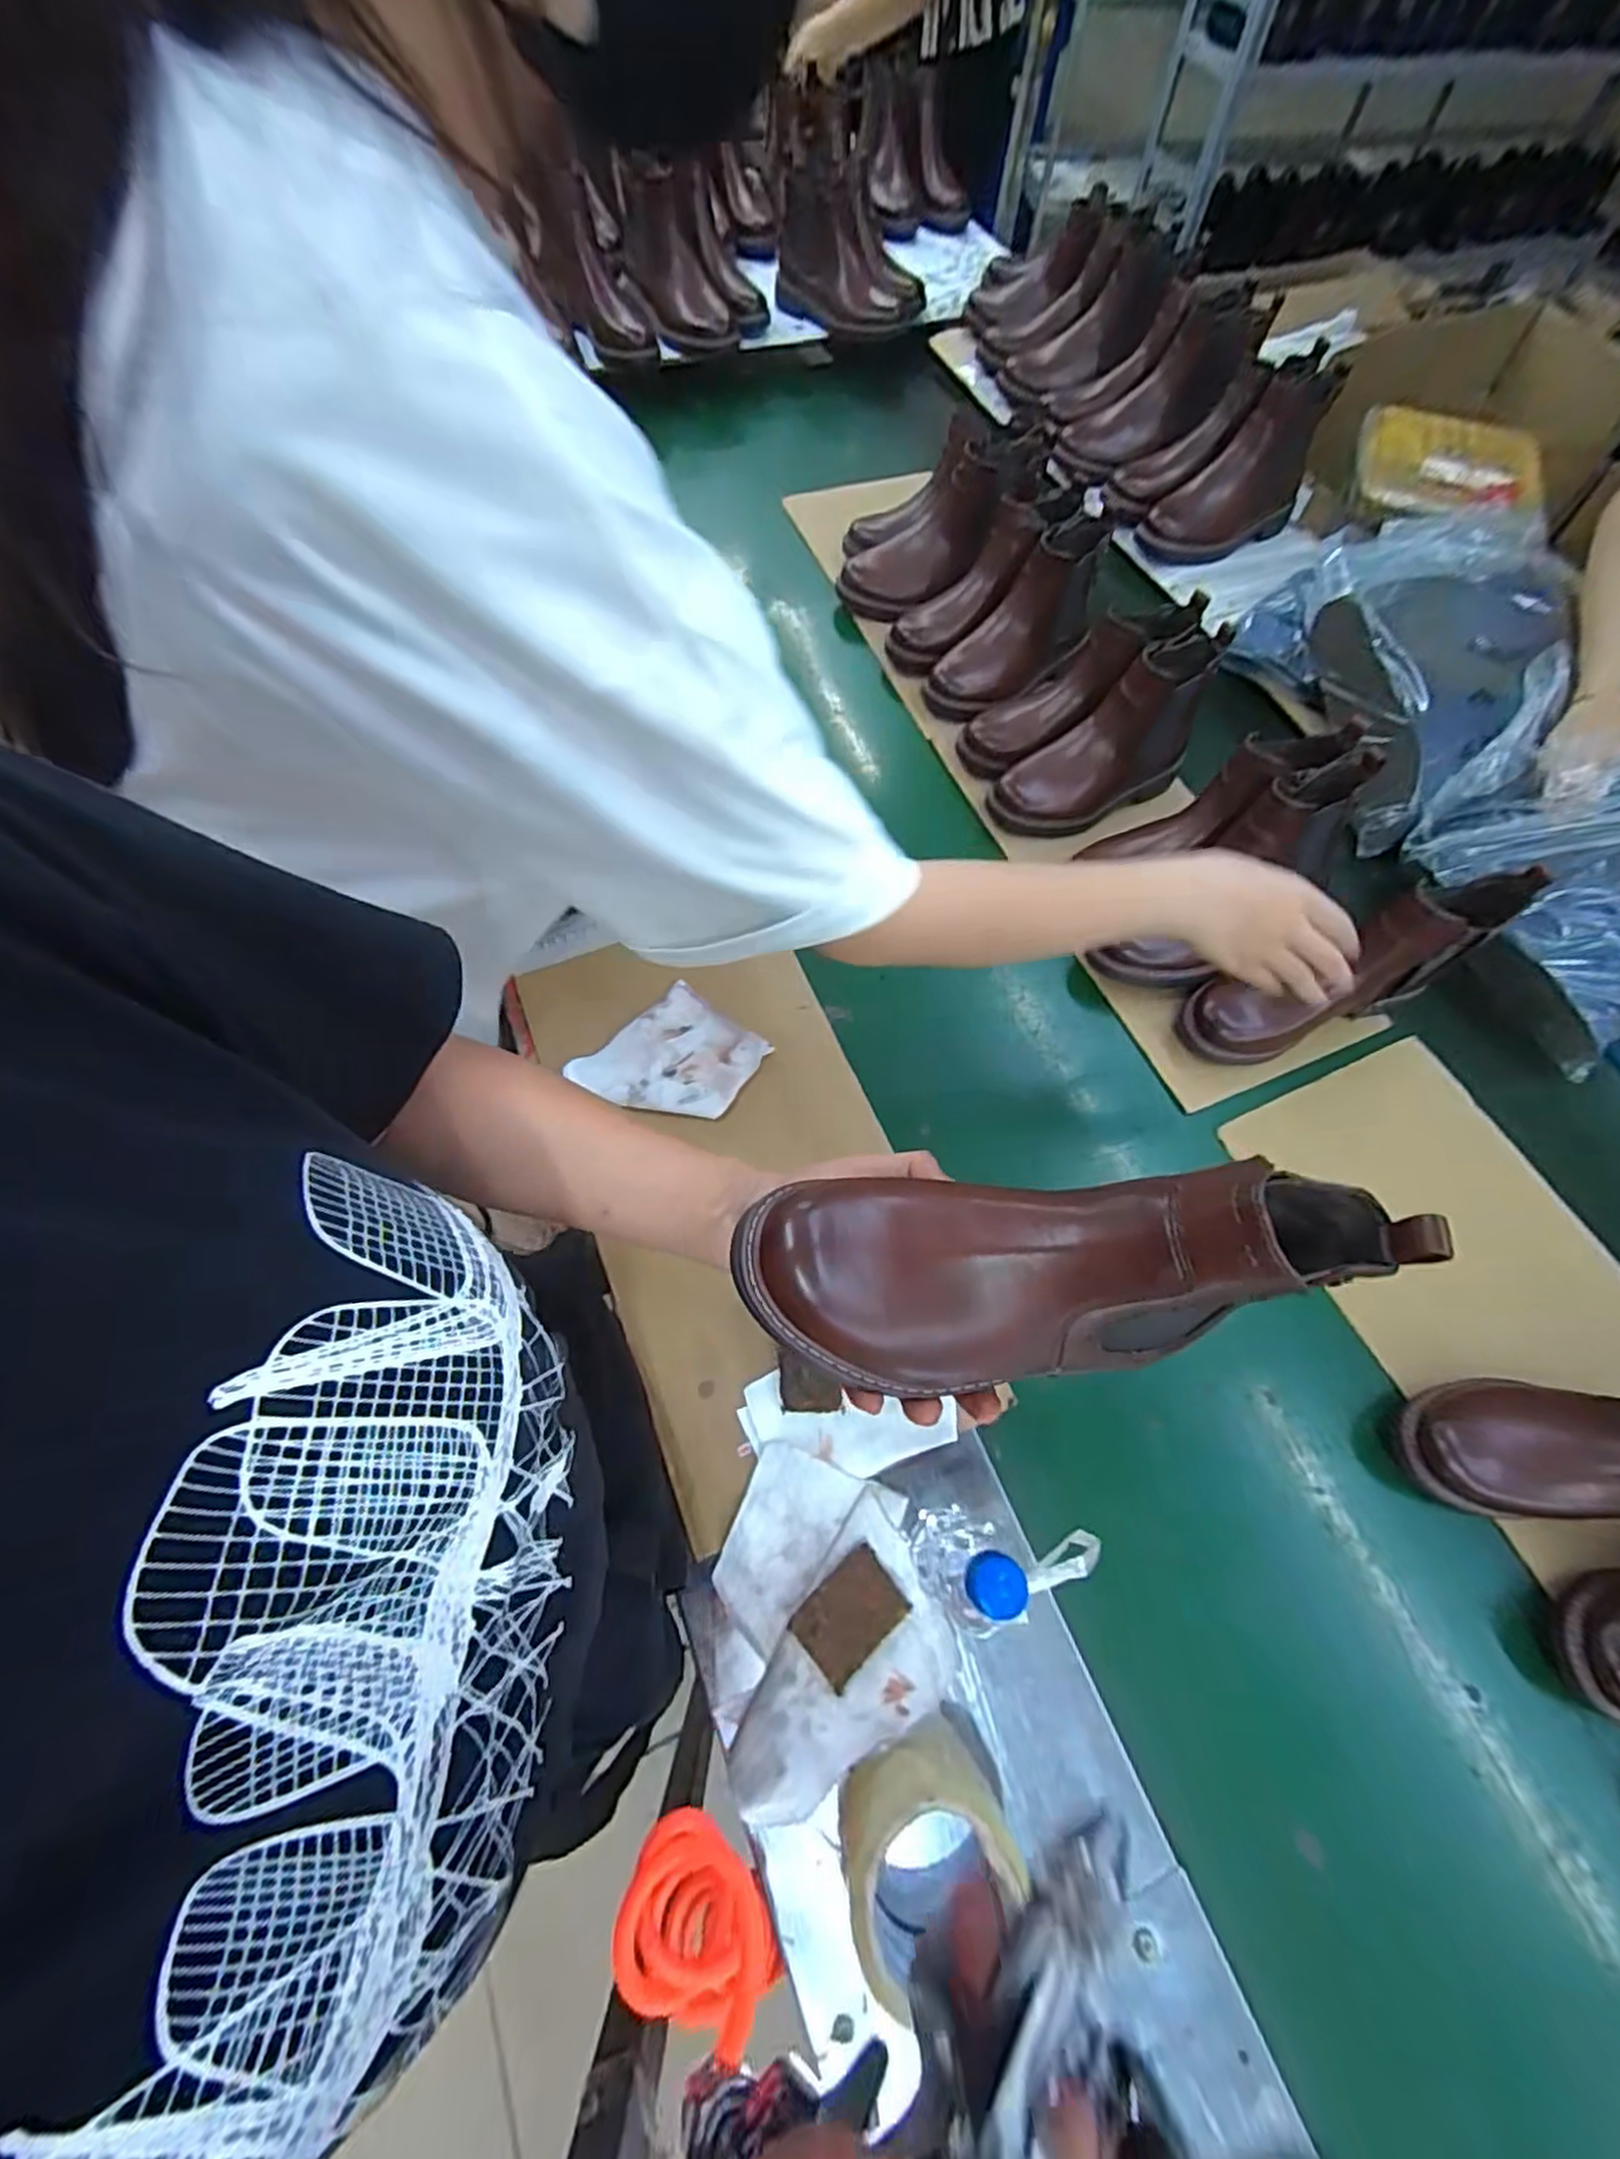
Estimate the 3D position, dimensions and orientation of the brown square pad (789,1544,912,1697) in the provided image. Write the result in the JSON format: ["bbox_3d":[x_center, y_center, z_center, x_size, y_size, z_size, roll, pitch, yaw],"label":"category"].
[{"bbox_3d":[0.026,0.345,0.474,0.068,0.012,0.049,-40,73,-16],"label":"brown square pad"}]

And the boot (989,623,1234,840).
[{"bbox_3d":[0.318,-0.352,0.777,0.246,0.139,0.089,-28,70,-13],"label":"boot"}]

